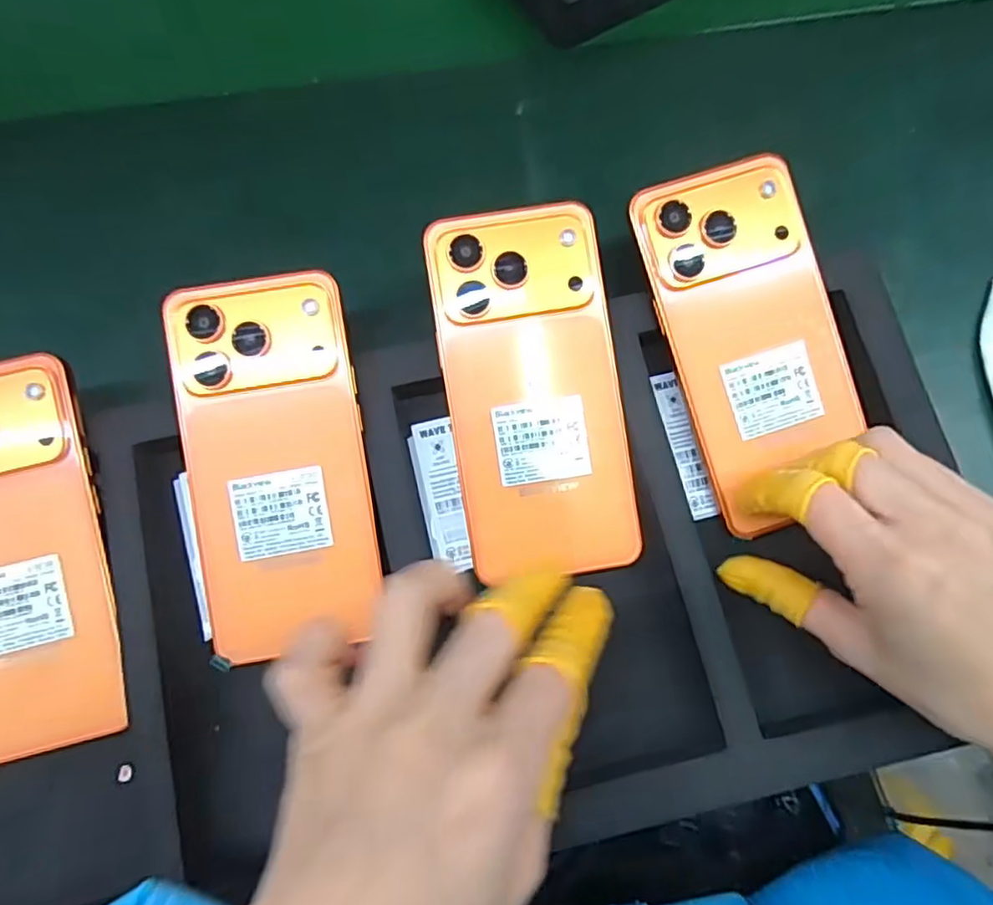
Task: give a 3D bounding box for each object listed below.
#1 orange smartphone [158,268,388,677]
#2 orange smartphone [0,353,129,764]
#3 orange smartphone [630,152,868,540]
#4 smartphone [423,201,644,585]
[{"bbox_3d":[-0.095,0.004,0.280,0.077,0.007,0.157,-7,89,-4],"label":"orange smartphone"},{"bbox_3d":[-0.204,0.044,0.269,0.074,0.013,0.158,-13,83,-5],"label":"orange smartphone"},{"bbox_3d":[0.117,-0.050,0.291,0.075,0.006,0.156,-18,92,-3],"label":"orange smartphone"},{"bbox_3d":[0.017,-0.026,0.287,0.076,0.005,0.158,-10,91,-4],"label":"smartphone"}]

